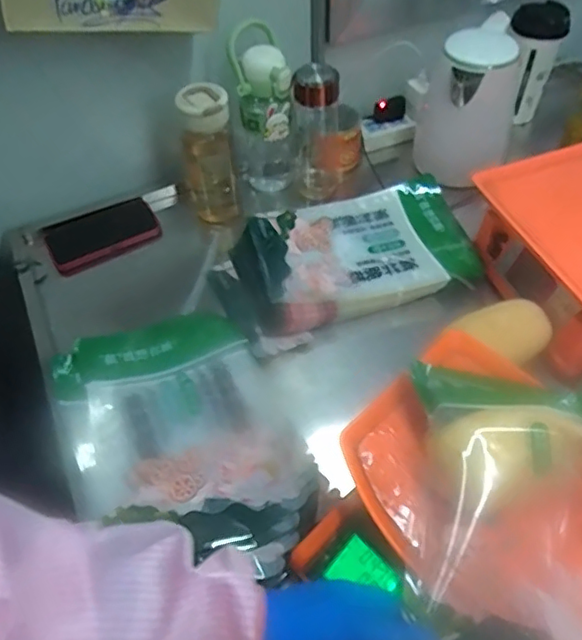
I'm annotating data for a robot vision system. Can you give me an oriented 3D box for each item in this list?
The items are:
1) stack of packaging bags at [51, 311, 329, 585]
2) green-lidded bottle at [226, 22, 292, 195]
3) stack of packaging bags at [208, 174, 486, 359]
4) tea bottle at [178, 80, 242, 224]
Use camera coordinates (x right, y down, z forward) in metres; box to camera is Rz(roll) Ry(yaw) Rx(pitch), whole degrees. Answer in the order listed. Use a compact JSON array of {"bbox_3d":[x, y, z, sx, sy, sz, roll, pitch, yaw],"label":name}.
[{"bbox_3d":[-0.125,0.129,0.667,0.247,0.063,0.348,-17,52,-10],"label":"stack of packaging bags"},{"bbox_3d":[-0.042,-0.314,0.901,0.082,0.250,0.084,-13,51,-7],"label":"green-lidded bottle"},{"bbox_3d":[0.081,-0.087,0.841,0.374,0.067,0.219,-17,52,-10],"label":"stack of packaging bags"},{"bbox_3d":[-0.121,-0.239,0.865,0.072,0.208,0.072,-15,51,-9],"label":"tea bottle"}]

